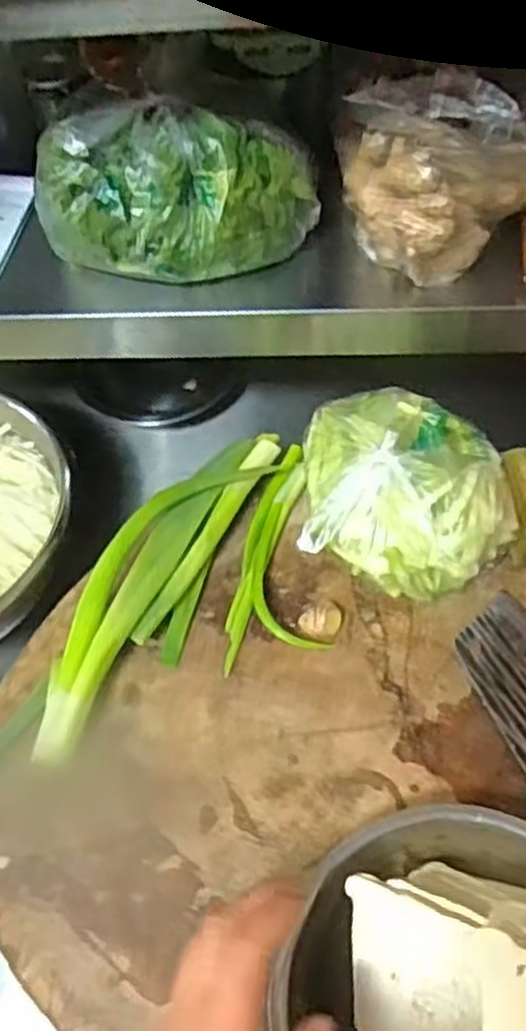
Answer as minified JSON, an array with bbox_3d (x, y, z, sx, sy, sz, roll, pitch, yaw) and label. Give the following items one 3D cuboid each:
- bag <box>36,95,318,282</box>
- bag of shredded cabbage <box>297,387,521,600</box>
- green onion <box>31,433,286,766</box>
[{"bbox_3d":[-0.065,-0.230,0.553,0.203,0.096,0.095,-1,56,4],"label":"bag"},{"bbox_3d":[0.101,-0.020,0.551,0.140,0.078,0.144,0,56,5],"label":"bag of shredded cabbage"},{"bbox_3d":[-0.073,0.041,0.548,0.070,0.043,0.281,20,60,17],"label":"green onion"}]

